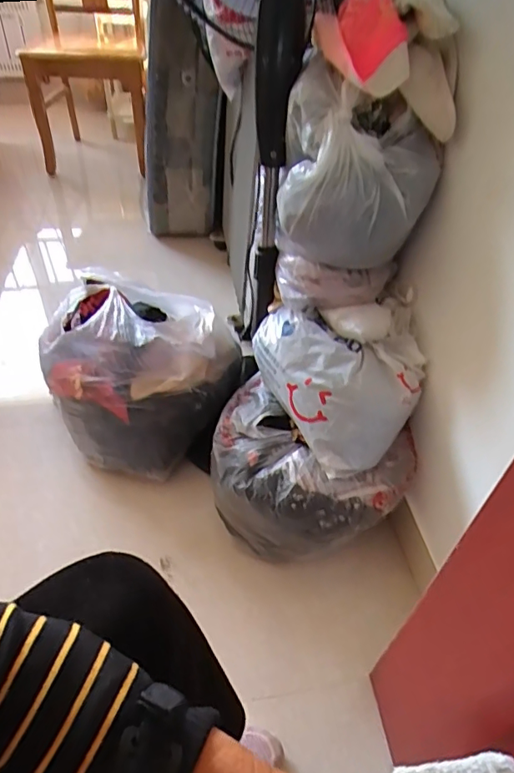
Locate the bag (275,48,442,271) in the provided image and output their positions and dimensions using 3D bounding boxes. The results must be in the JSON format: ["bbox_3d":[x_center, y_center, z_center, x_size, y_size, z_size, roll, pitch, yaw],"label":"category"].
[{"bbox_3d":[0.140,-0.291,0.740,0.213,0.238,0.142,7,45,3],"label":"bag"}]

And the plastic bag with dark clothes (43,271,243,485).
[{"bbox_3d":[-0.232,-0.025,1.014,0.316,0.297,0.293,-23,51,-24],"label":"plastic bag with dark clothes"}]

